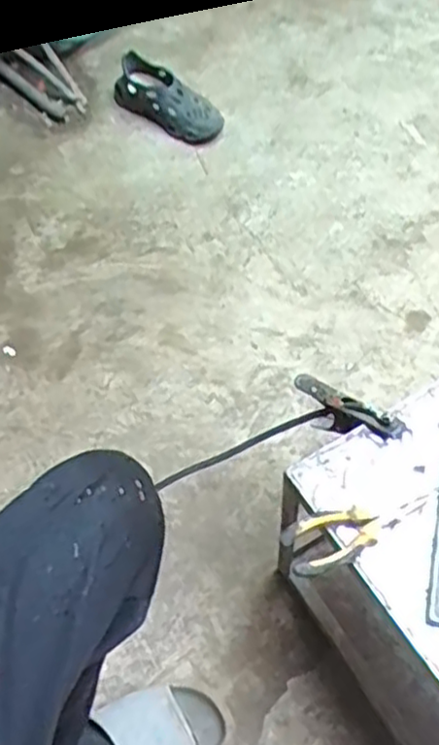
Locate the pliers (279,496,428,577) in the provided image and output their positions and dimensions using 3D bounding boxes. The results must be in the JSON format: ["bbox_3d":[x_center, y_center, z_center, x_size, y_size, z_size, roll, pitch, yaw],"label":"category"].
[{"bbox_3d":[0.131,0.148,0.692,0.145,0.019,0.055,-25,59,-14],"label":"pliers"}]

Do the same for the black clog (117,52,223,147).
[{"bbox_3d":[-0.113,-0.620,1.614,0.114,0.091,0.269,-40,61,-21],"label":"black clog"}]

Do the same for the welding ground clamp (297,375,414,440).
[{"bbox_3d":[0.141,0.048,0.807,0.052,0.043,0.153,-35,34,-18],"label":"welding ground clamp"}]

